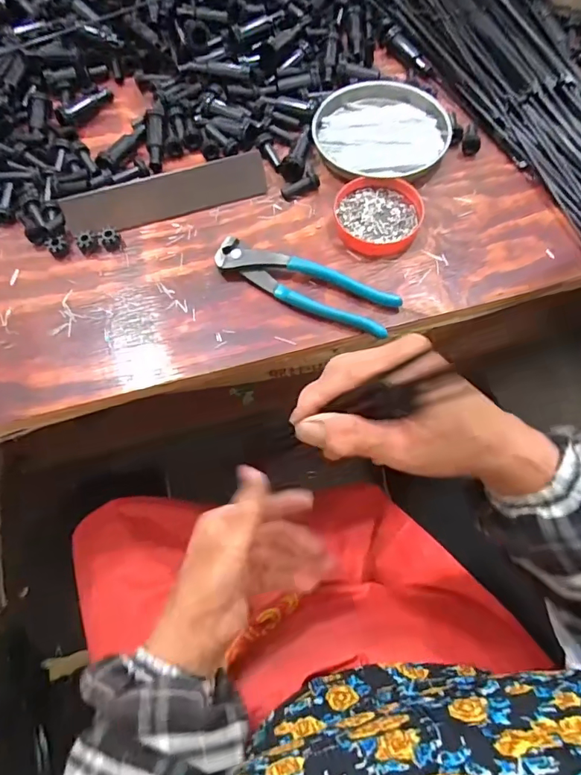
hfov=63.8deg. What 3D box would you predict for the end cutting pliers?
[{"bbox_3d":[0.010,-0.087,0.403,0.162,0.018,0.038,22,70,11],"label":"end cutting pliers"}]

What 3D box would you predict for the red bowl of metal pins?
[{"bbox_3d":[0.080,-0.157,0.431,0.077,0.015,0.078,-1,67,2],"label":"red bowl of metal pins"}]

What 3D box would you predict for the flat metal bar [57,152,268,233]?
[{"bbox_3d":[-0.117,-0.183,0.444,0.188,0.009,0.039,-18,111,-8],"label":"flat metal bar"}]

